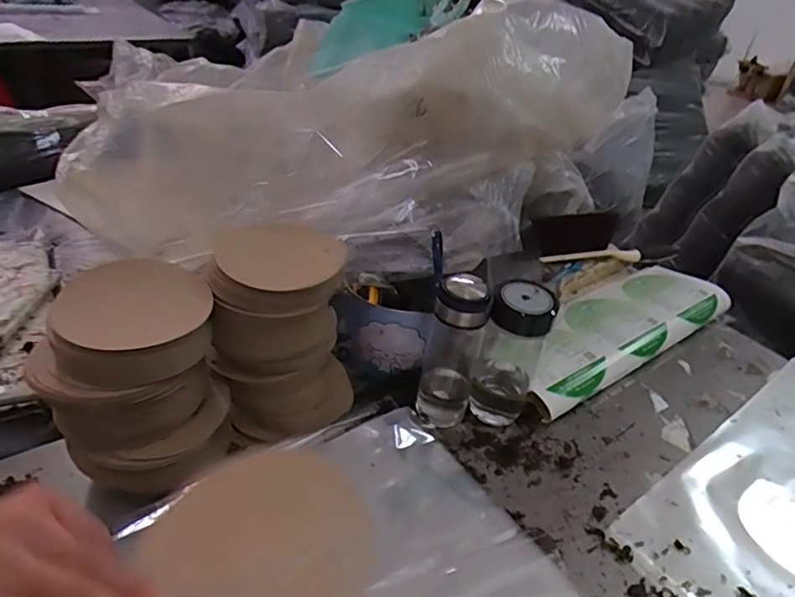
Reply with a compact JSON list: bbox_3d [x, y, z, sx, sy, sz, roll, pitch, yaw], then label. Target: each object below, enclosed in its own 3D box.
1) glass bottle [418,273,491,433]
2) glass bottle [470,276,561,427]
[{"bbox_3d":[0.069,0.064,0.688,0.064,0.195,0.073,11,36,5],"label":"glass bottle"},{"bbox_3d":[0.141,0.070,0.698,0.071,0.188,0.063,17,37,13],"label":"glass bottle"}]

